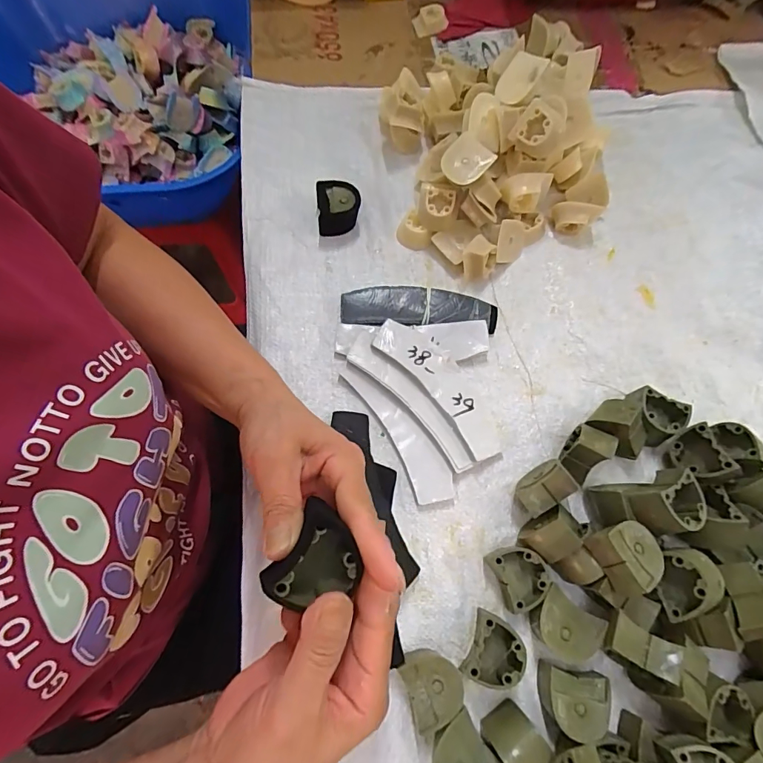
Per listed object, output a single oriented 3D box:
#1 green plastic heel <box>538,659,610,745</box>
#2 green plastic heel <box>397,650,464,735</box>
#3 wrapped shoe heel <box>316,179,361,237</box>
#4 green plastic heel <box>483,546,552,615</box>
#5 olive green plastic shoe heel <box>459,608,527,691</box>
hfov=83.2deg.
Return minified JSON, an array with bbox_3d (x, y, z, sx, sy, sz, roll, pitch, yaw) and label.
[{"bbox_3d":[0.144,0.238,0.320,0.050,0.023,0.041,7,69,2],"label":"green plastic heel"},{"bbox_3d":[0.037,0.222,0.319,0.039,0.025,0.049,-21,71,-9],"label":"green plastic heel"},{"bbox_3d":[-0.047,-0.187,0.468,0.046,0.035,0.046,-2,69,-2],"label":"wrapped shoe heel"},{"bbox_3d":[0.112,0.157,0.348,0.037,0.025,0.045,-21,71,-9],"label":"green plastic heel"},{"bbox_3d":[0.085,0.205,0.327,0.038,0.029,0.046,22,70,7],"label":"olive green plastic shoe heel"}]

